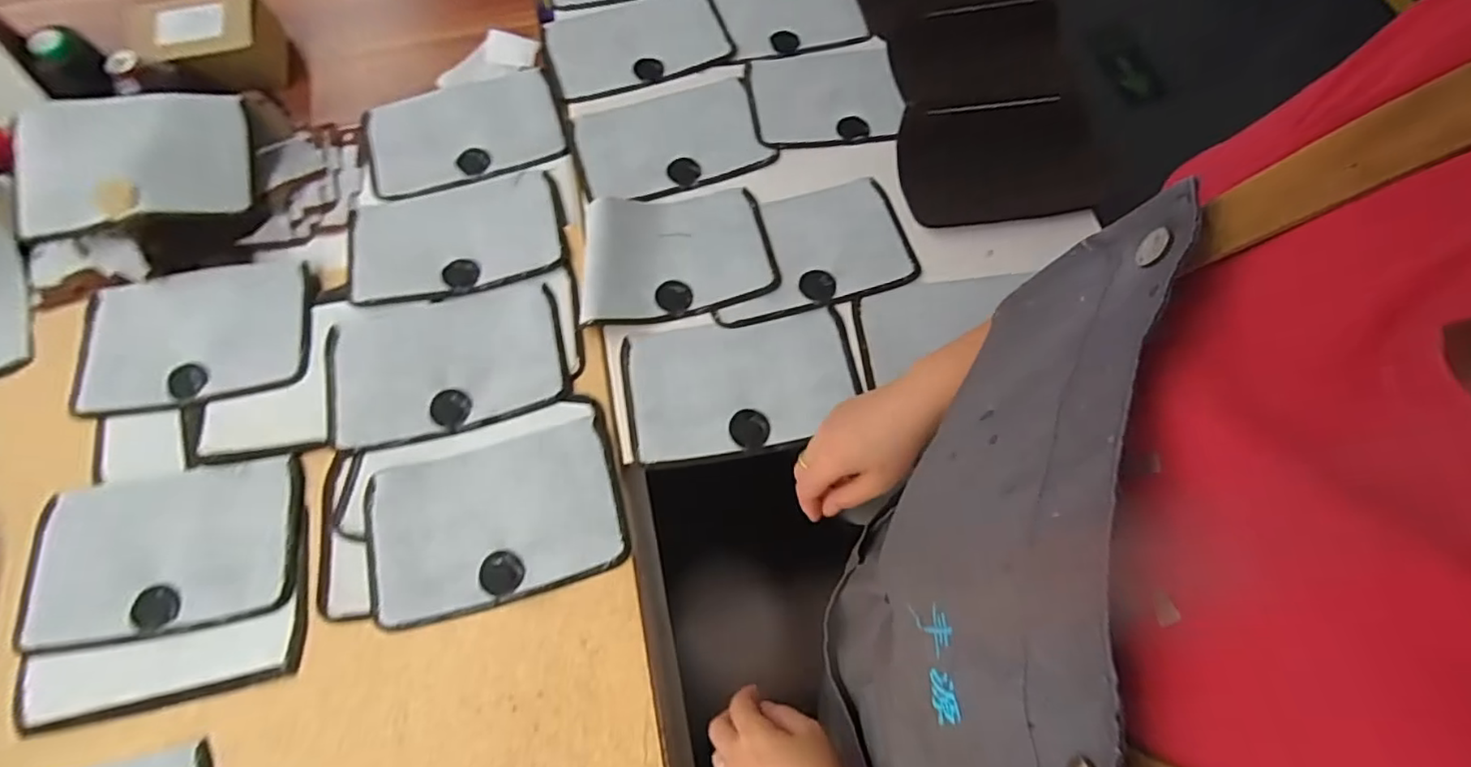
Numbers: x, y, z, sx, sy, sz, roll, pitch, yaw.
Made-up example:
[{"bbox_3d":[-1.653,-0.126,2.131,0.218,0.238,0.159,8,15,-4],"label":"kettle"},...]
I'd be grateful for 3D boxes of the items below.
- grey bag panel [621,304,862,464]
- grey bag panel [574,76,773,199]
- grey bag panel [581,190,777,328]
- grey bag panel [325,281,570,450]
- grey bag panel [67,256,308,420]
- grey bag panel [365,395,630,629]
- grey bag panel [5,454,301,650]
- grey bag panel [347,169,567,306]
[{"bbox_3d":[0.005,0.000,0.607,0.221,0.009,0.130,-9,69,-4],"label":"grey bag panel"},{"bbox_3d":[-0.076,-0.280,0.715,0.210,0.016,0.142,-17,70,-8],"label":"grey bag panel"},{"bbox_3d":[-0.062,-0.137,0.652,0.195,0.017,0.144,-10,69,-5],"label":"grey bag panel"},{"bbox_3d":[-0.283,-0.022,0.610,0.219,0.009,0.141,-13,69,-6],"label":"grey bag panel"},{"bbox_3d":[-0.530,-0.048,0.611,0.212,0.012,0.139,-9,69,-4],"label":"grey bag panel"},{"bbox_3d":[-0.218,0.111,0.561,0.217,0.009,0.161,-15,70,-7],"label":"grey bag panel"},{"bbox_3d":[-0.499,0.146,0.547,0.218,0.007,0.139,-9,69,-5],"label":"grey bag panel"},{"bbox_3d":[-0.297,-0.159,0.665,0.219,0.016,0.141,-14,69,-6],"label":"grey bag panel"}]

